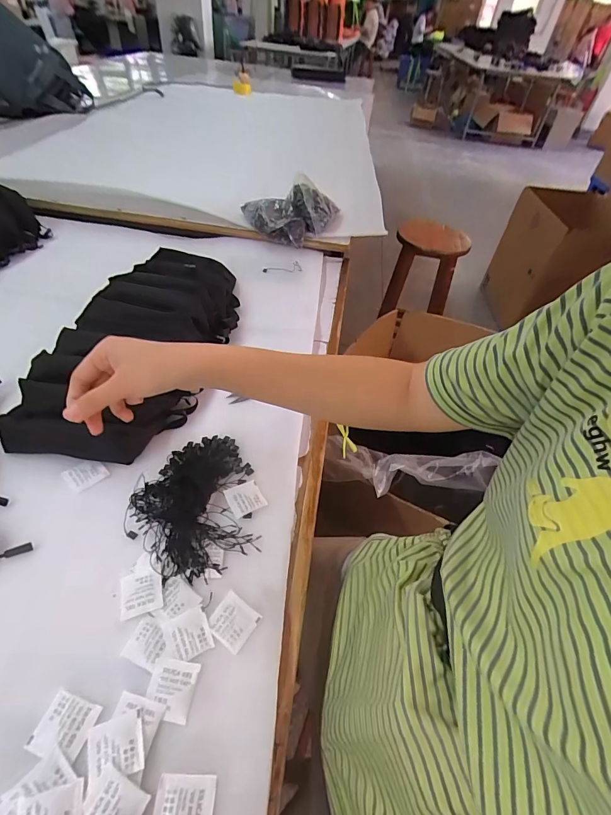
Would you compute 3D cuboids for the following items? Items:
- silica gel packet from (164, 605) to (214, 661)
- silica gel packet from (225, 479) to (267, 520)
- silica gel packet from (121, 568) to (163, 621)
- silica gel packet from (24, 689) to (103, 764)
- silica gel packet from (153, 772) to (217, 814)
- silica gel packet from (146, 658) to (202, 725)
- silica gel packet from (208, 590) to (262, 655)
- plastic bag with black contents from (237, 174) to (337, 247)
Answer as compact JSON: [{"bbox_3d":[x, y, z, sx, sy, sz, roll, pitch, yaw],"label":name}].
[{"bbox_3d":[-0.108,0.208,0.348,0.036,0.004,0.041,-19,53,-22],"label":"silica gel packet"},{"bbox_3d":[-0.072,0.107,0.452,0.040,0.004,0.041,-20,53,-22],"label":"silica gel packet"},{"bbox_3d":[-0.162,0.181,0.372,0.039,0.004,0.041,-11,50,-16],"label":"silica gel packet"},{"bbox_3d":[-0.192,0.254,0.301,0.042,0.004,0.038,15,48,8],"label":"silica gel packet"},{"bbox_3d":[-0.088,0.293,0.274,0.042,0.004,0.039,3,48,-3],"label":"silica gel packet"},{"bbox_3d":[-0.114,0.238,0.320,0.038,0.004,0.041,8,48,2],"label":"silica gel packet"},{"bbox_3d":[-0.069,0.203,0.360,0.041,0.004,0.039,30,52,20],"label":"silica gel packet"},{"bbox_3d":[-0.032,-0.454,0.886,0.228,0.123,0.144,-1,48,-7],"label":"plastic bag with black contents"}]

